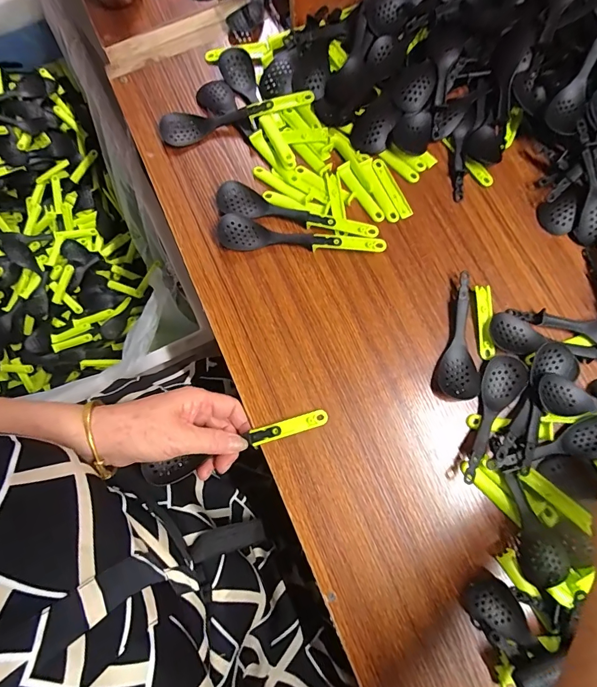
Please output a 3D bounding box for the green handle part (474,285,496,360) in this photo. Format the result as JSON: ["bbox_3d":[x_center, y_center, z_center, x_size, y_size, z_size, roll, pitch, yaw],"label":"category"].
[{"bbox_3d":[0.191,-0.022,0.403,0.016,0.005,0.075,0,78,1],"label":"green handle part"}]

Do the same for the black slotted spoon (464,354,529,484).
[{"bbox_3d":[0.182,0.067,0.378,0.037,0.016,0.130,34,80,8],"label":"black slotted spoon"}]

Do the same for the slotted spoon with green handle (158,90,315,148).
[{"bbox_3d":[-0.073,-0.268,0.455,0.177,0.017,0.033,-16,78,-3],"label":"slotted spoon with green handle"}]

